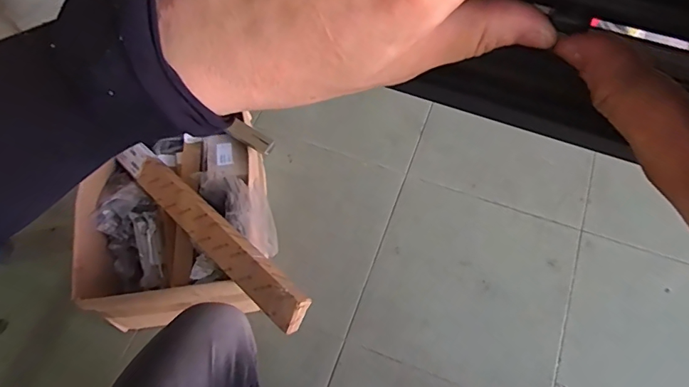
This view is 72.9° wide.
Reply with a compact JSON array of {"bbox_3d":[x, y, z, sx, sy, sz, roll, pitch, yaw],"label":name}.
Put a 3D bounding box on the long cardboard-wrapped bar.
[{"bbox_3d":[-0.267,0.050,0.855,0.573,0.057,0.067,35,68,33],"label":"long cardboard-wrapped bar"}]

